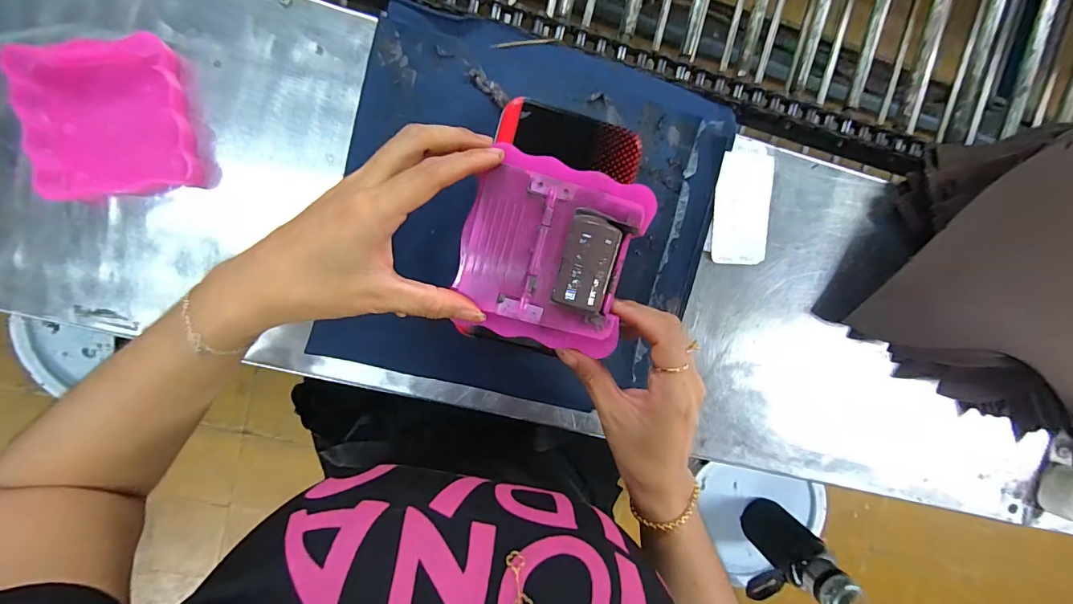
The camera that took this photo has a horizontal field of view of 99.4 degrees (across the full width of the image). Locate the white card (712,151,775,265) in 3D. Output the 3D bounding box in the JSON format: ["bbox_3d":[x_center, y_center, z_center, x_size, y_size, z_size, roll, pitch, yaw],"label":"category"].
[{"bbox_3d":[0.187,-0.085,0.412,0.053,0.004,0.100,3,95,-7],"label":"white card"}]

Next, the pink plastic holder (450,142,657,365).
[{"bbox_3d":[0.009,-0.028,0.270,0.101,0.011,0.105,16,93,-8],"label":"pink plastic holder"}]

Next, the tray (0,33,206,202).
[{"bbox_3d":[-0.321,-0.136,0.342,0.108,0.022,0.106,-7,98,-6],"label":"tray"}]

